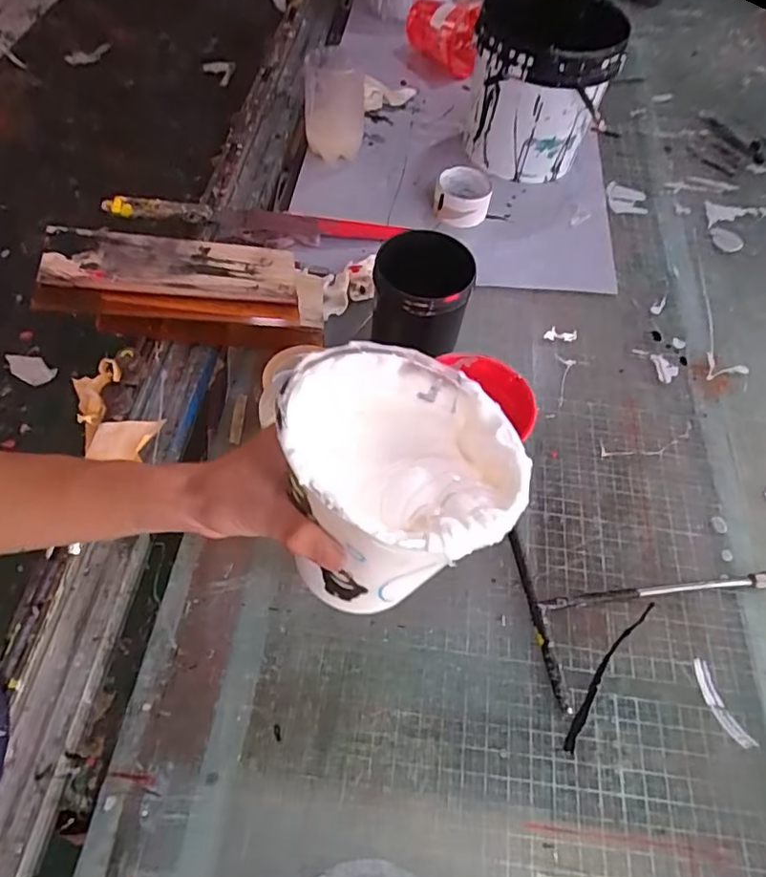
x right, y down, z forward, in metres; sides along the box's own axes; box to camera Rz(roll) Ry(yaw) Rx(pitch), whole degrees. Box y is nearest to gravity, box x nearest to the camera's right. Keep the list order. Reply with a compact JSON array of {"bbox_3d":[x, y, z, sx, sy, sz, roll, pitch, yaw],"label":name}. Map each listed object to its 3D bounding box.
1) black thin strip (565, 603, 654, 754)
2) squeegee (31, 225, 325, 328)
[{"bbox_3d":[0.215,0.221,0.562,0.016,0.004,0.170,36,64,16],"label":"black thin strip"},{"bbox_3d":[-0.229,-0.187,0.704,0.320,0.037,0.113,2,65,-16],"label":"squeegee"}]

